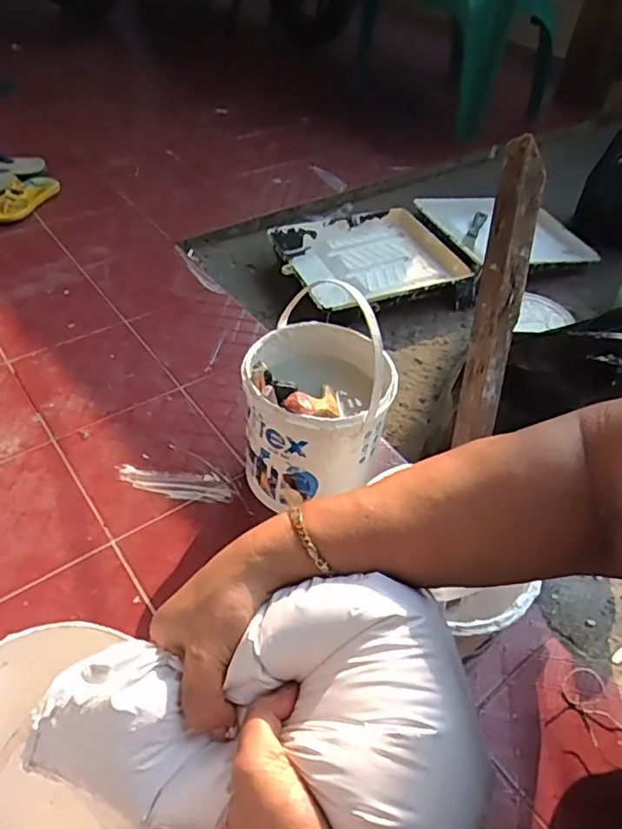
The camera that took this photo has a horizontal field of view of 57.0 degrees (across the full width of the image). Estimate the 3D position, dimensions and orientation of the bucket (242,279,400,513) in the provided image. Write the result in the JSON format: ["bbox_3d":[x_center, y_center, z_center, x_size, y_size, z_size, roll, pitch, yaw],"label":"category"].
[{"bbox_3d":[0.007,-0.014,0.724,0.171,0.279,0.172,4,47,-4],"label":"bucket"}]

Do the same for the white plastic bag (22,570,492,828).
[{"bbox_3d":[-0.026,0.166,0.327,0.242,0.102,0.147,21,48,12],"label":"white plastic bag"}]

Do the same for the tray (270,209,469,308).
[{"bbox_3d":[0.114,-0.331,1.220,0.353,0.058,0.292,-15,51,-20],"label":"tray"}]

